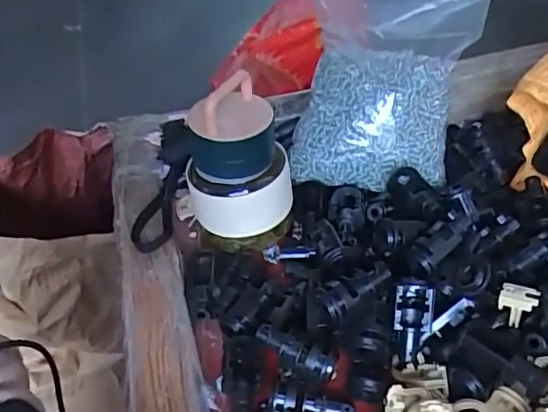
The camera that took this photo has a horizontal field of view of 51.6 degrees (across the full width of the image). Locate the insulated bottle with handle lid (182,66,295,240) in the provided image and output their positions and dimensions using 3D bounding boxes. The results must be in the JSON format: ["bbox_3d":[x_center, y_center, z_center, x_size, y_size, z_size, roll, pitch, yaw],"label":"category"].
[{"bbox_3d":[-0.028,-0.032,0.417,0.075,0.112,0.064,-13,45,-5],"label":"insulated bottle with handle lid"}]

